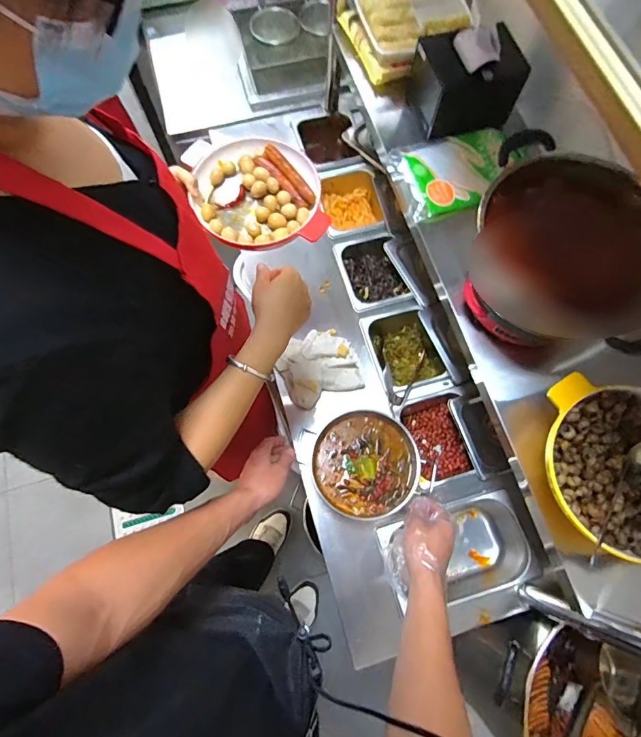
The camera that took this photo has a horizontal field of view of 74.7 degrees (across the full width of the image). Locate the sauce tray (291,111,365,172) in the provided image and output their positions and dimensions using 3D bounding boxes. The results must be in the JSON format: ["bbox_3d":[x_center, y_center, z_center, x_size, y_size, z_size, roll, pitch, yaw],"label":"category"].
[{"bbox_3d":[0.026,-0.548,1.055,0.130,0.084,0.175,-22,74,-9],"label":"sauce tray"}]

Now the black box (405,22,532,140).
[{"bbox_3d":[0.251,-0.500,0.732,0.167,0.121,0.127,-9,72,-5],"label":"black box"}]

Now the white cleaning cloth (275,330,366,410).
[{"bbox_3d":[0.000,-0.006,0.816,0.150,0.040,0.133,-22,74,-9],"label":"white cleaning cloth"}]

